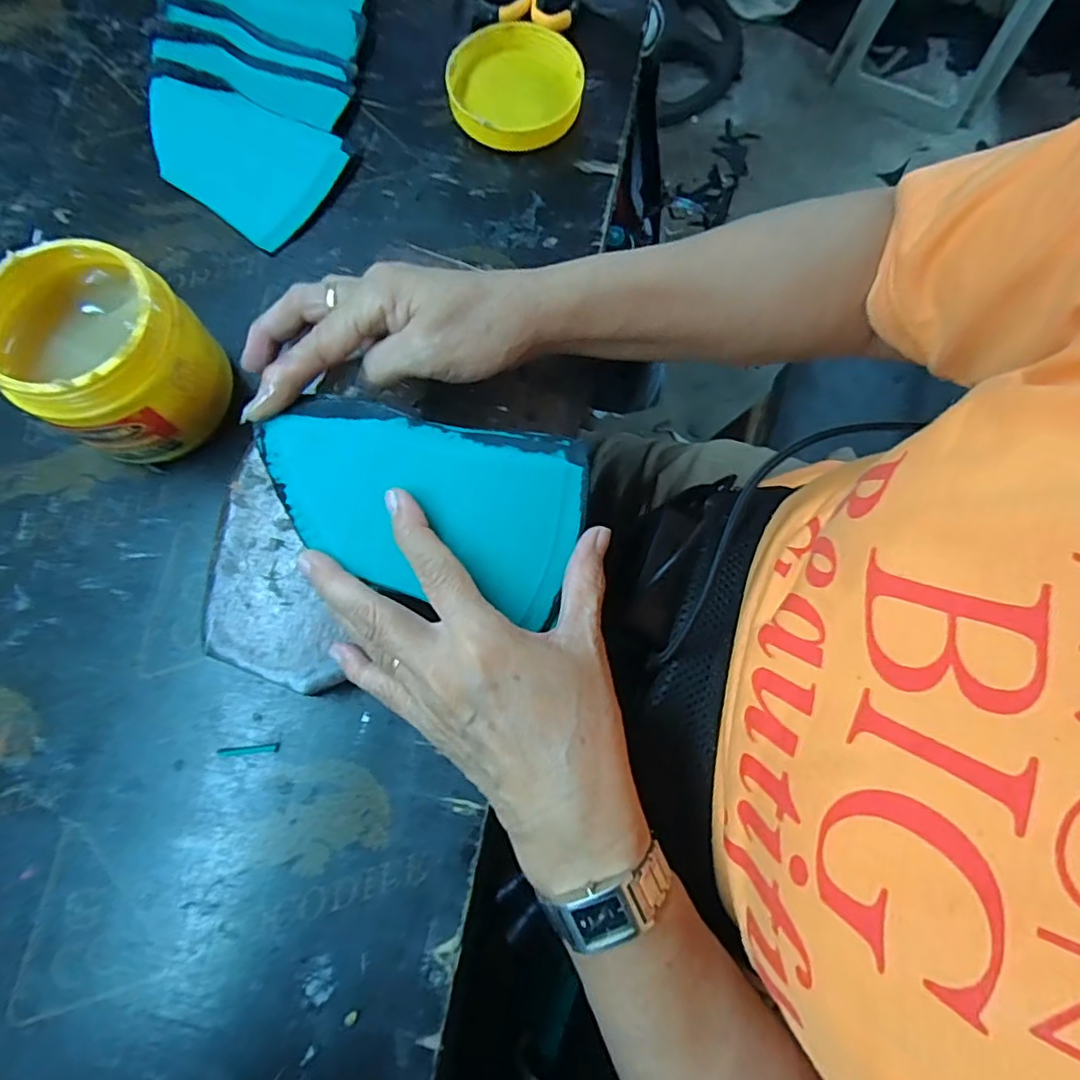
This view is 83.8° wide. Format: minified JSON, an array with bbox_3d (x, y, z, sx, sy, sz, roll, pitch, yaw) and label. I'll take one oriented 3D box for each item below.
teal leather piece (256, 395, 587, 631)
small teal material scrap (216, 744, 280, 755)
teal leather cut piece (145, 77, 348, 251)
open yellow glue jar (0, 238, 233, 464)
[{"bbox_3d":[-0.059,-0.020,0.287,0.151,0.009,0.086,13,77,2],"label":"teal leather piece"},{"bbox_3d":[-0.156,0.111,0.319,0.032,0.004,0.004,-3,75,-1],"label":"small teal material scrap"},{"bbox_3d":[-0.218,-0.273,0.422,0.146,0.006,0.090,33,81,5],"label":"teal leather cut piece"},{"bbox_3d":[-0.232,-0.099,0.337,0.090,0.090,0.089,0,75,0],"label":"open yellow glue jar"}]

